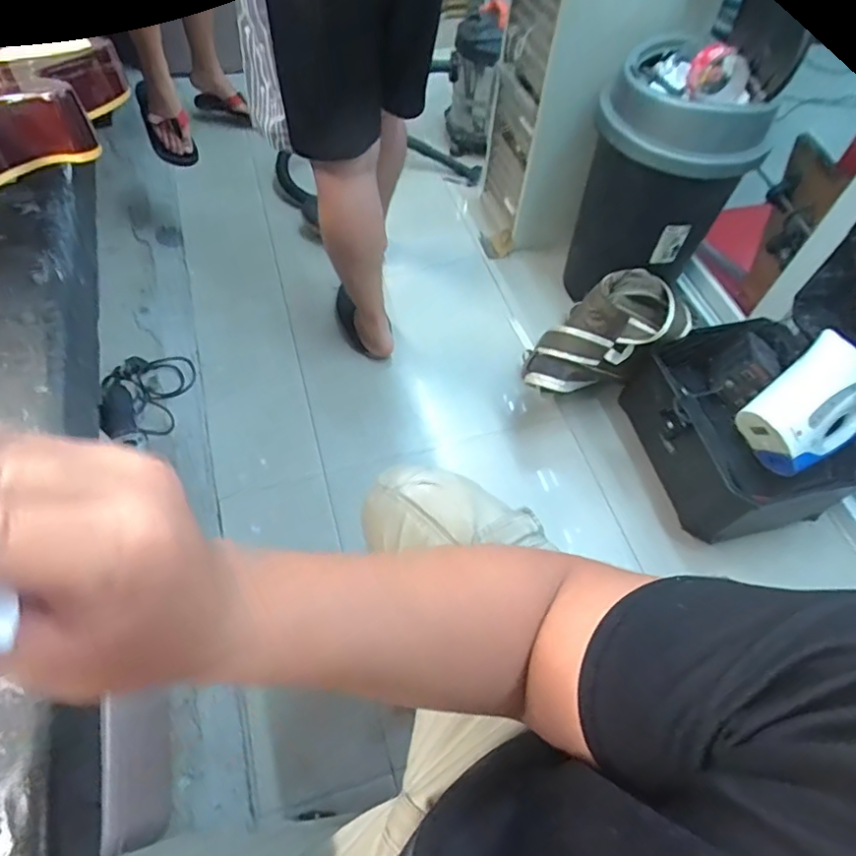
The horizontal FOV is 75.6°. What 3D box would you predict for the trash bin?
[{"bbox_3d":[0.550,-0.573,1.347,0.316,0.536,0.338,-29,65,-19],"label":"trash bin"}]

